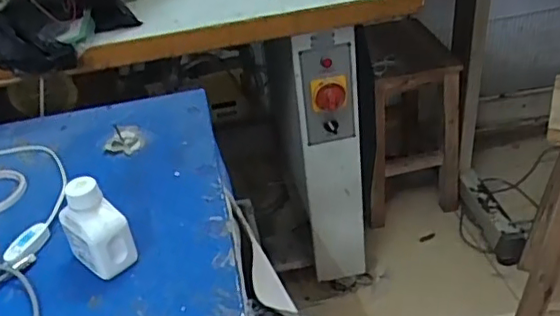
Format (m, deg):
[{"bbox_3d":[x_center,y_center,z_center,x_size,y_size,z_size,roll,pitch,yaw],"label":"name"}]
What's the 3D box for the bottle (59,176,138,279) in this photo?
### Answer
[{"bbox_3d":[-0.179,0.066,0.576,0.056,0.093,0.042,22,43,35],"label":"bottle"}]

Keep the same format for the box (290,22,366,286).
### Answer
[{"bbox_3d":[0.107,0.024,1.223,0.128,0.597,0.094,-1,34,8],"label":"box"}]

